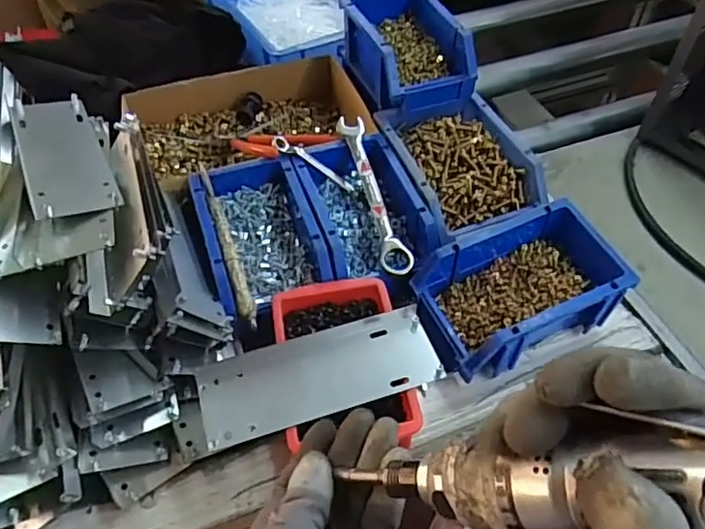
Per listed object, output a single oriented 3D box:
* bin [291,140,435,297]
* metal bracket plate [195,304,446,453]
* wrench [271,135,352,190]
[{"bbox_3d":[0.011,-0.046,0.563,0.098,0.053,0.172,-15,53,-11],"label":"bin"},{"bbox_3d":[-0.025,0.083,0.444,0.178,0.007,0.068,-16,53,-9],"label":"metal bracket plate"},{"bbox_3d":[-0.039,-0.103,0.590,0.094,0.008,0.016,32,54,-8],"label":"wrench"}]

